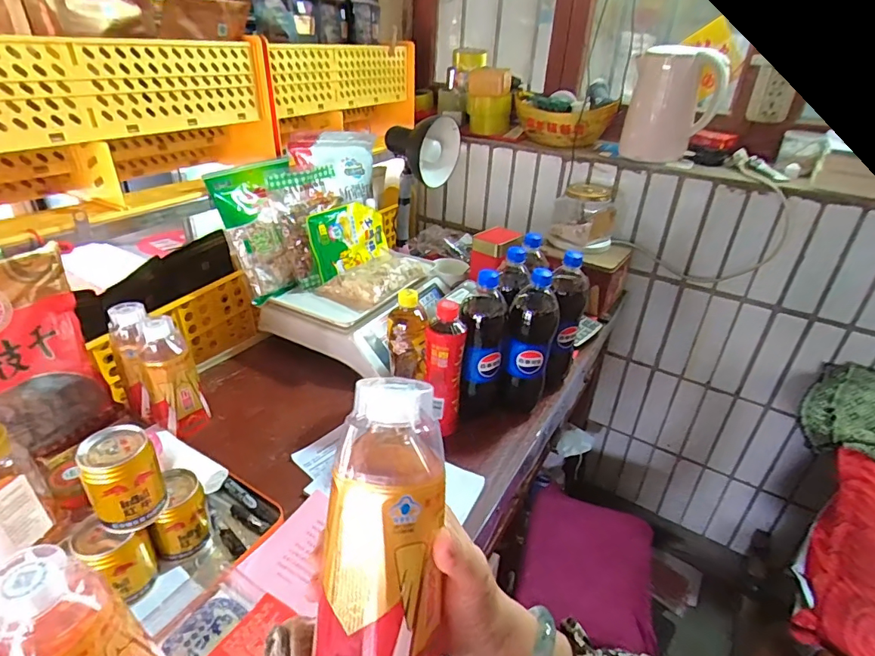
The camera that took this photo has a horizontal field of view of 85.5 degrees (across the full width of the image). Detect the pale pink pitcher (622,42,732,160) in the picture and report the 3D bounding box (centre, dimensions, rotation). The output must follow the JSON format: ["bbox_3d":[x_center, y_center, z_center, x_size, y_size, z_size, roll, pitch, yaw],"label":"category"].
[{"bbox_3d":[0.429,-0.407,0.873,0.140,0.187,0.108,12,31,13],"label":"pale pink pitcher"}]

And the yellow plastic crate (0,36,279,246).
[{"bbox_3d":[-0.486,-0.301,0.697,0.187,0.214,0.443,21,34,27],"label":"yellow plastic crate"}]

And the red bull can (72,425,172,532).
[{"bbox_3d":[-0.306,0.151,0.465,0.060,0.092,0.054,-18,36,-33],"label":"red bull can"}]

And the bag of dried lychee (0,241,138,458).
[{"bbox_3d":[-0.528,0.048,0.570,0.093,0.229,0.200,28,38,36],"label":"bag of dried lychee"}]

